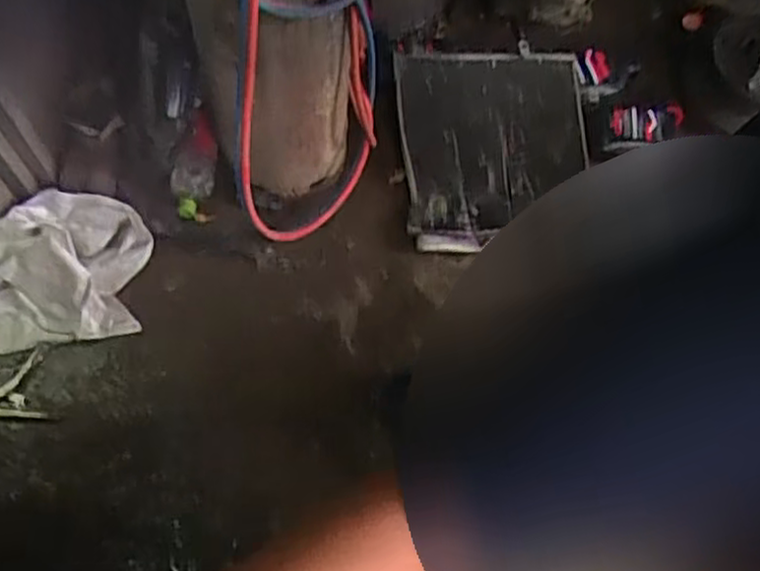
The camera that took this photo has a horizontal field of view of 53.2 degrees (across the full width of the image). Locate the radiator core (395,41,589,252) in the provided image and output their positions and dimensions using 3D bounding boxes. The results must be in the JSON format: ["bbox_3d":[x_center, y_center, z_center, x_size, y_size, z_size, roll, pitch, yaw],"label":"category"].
[{"bbox_3d":[0.244,-0.289,1.573,0.387,0.058,0.407,-4,92,-15],"label":"radiator core"}]

